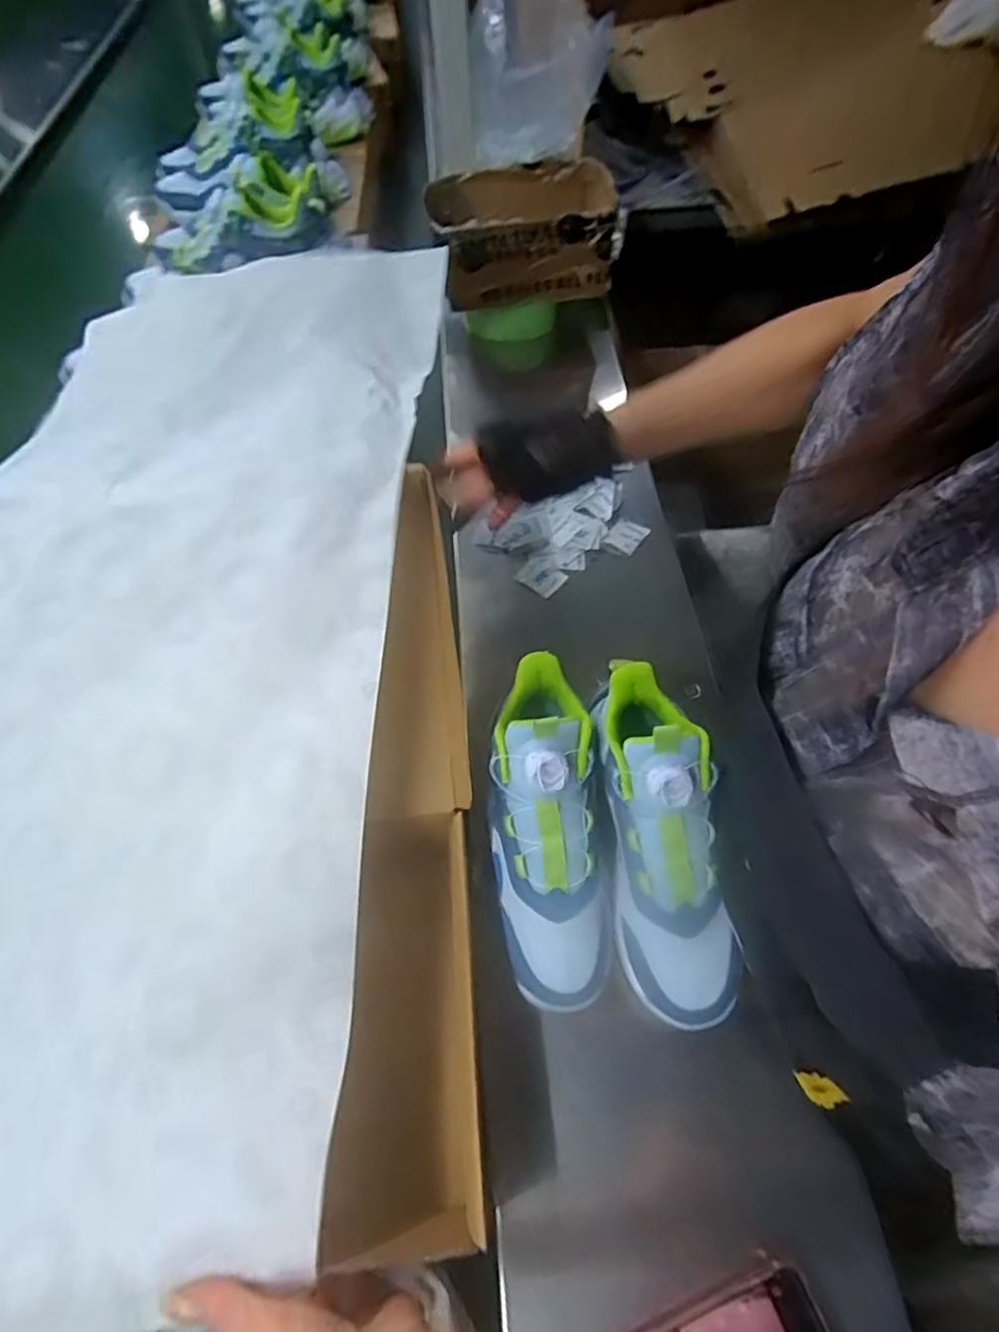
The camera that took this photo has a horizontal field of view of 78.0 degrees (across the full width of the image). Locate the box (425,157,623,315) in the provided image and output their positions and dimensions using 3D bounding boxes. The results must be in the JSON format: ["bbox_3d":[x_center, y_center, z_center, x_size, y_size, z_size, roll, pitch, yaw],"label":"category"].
[{"bbox_3d":[0.030,-0.596,0.840,0.243,0.090,0.197,-11,59,-3],"label":"box"}]

